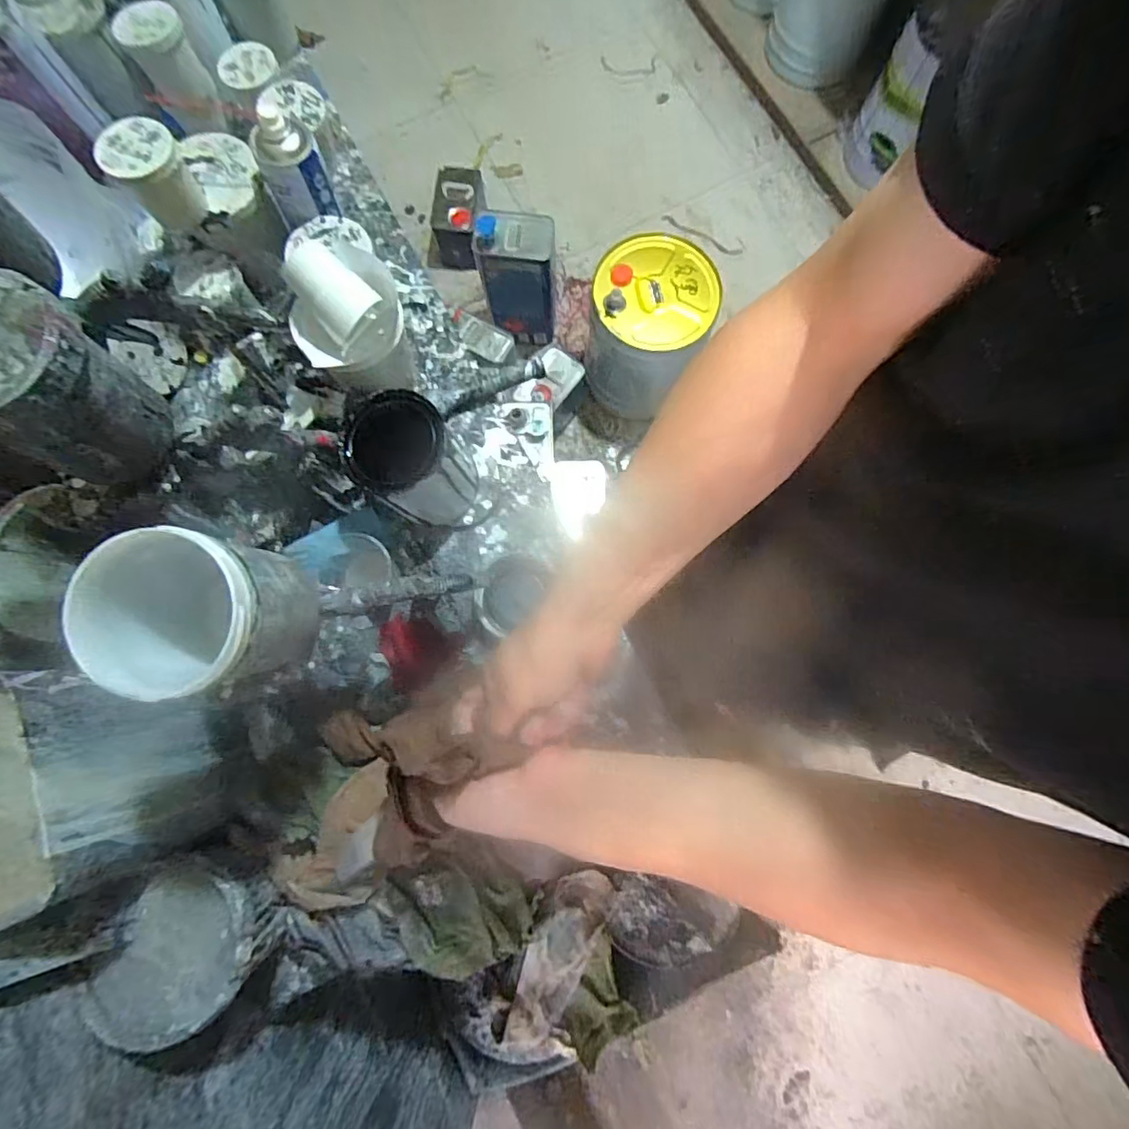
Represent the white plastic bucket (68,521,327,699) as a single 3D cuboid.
[{"bbox_3d":[-0.213,0.033,0.347,0.090,0.132,0.101,-12,79,-2],"label":"white plastic bucket"}]

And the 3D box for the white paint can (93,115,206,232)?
[{"bbox_3d":[-0.410,-0.391,0.574,0.067,0.076,0.063,0,79,0],"label":"white paint can"}]

